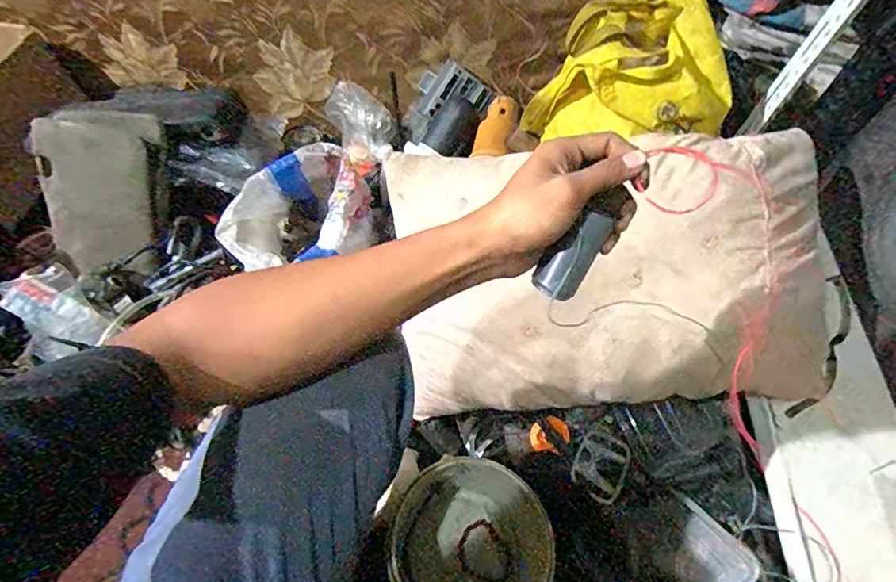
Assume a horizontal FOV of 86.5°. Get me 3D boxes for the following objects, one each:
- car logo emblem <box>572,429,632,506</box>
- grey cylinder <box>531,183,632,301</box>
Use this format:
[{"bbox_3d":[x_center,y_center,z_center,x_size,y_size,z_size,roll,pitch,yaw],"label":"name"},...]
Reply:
[{"bbox_3d":[0.225,0.256,0.699,0.070,0.006,0.091,25,81,18],"label":"car logo emblem"},{"bbox_3d":[0.095,-0.027,0.365,0.032,0.076,0.027,37,37,18],"label":"grey cylinder"}]

